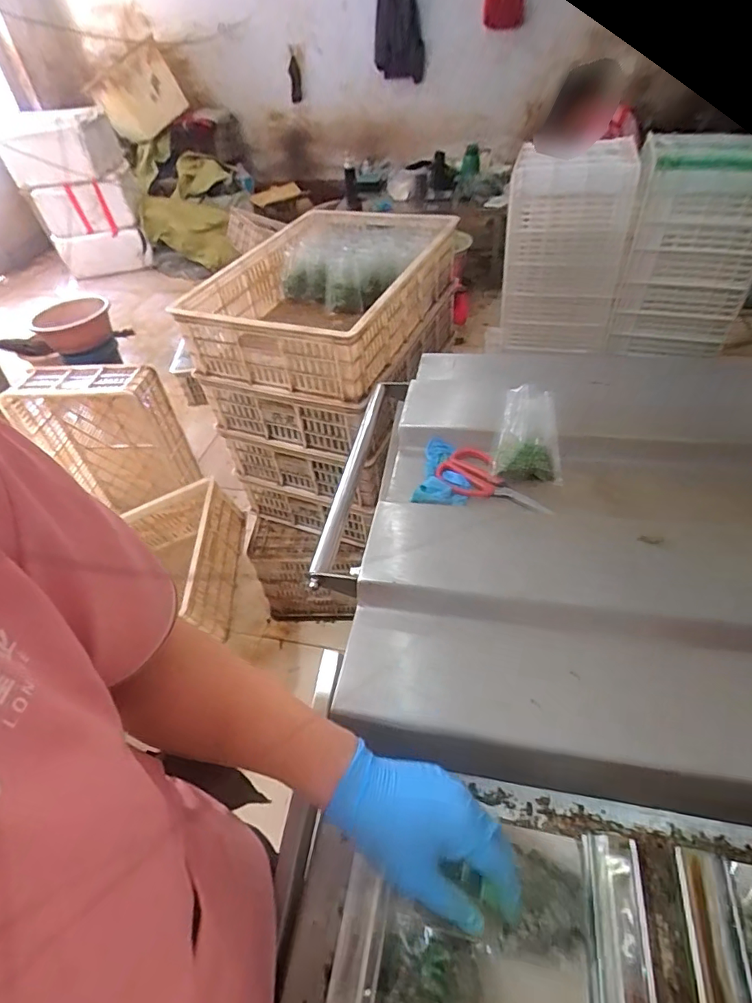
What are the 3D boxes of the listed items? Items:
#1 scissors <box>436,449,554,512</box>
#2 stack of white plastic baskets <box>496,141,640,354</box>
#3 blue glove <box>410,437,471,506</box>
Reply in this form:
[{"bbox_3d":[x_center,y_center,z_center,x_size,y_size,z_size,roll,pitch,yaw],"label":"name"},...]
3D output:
[{"bbox_3d":[0.158,-0.021,0.702,0.077,0.022,0.170,-36,53,-26],"label":"scissors"},{"bbox_3d":[0.545,-0.743,1.563,0.318,0.548,0.293,3,47,8],"label":"stack of white plastic baskets"},{"bbox_3d":[0.096,-0.037,0.716,0.068,0.027,0.143,7,47,12],"label":"blue glove"}]

